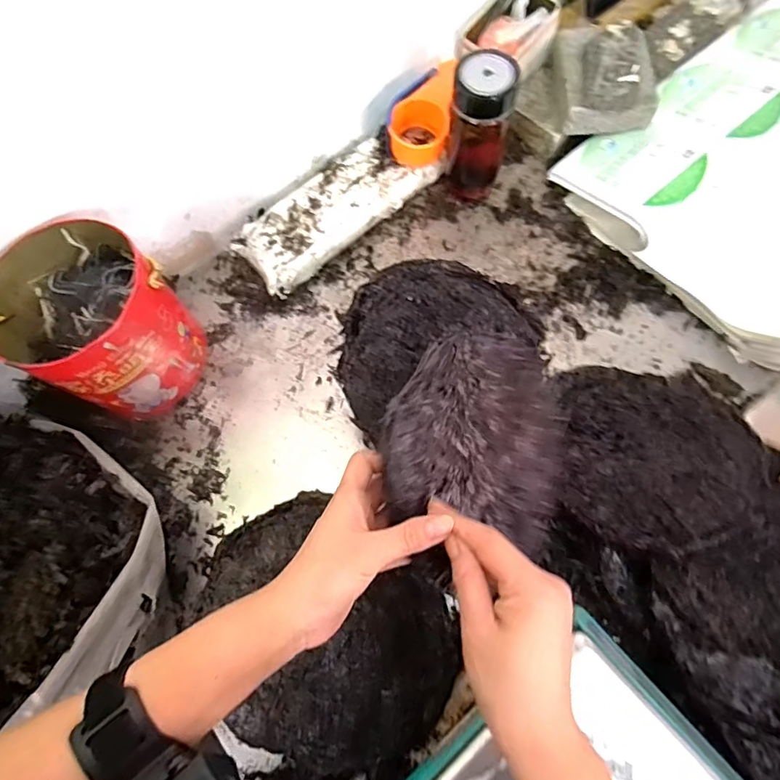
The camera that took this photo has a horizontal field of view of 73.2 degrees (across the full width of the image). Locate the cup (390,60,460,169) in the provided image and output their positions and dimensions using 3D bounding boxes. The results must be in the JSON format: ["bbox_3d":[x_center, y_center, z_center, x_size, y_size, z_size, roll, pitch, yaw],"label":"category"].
[{"bbox_3d":[0.044,-0.373,0.714,0.077,0.069,0.110,9,71,6],"label":"cup"}]

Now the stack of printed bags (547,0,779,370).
[{"bbox_3d":[0.534,-0.312,0.709,0.489,0.063,0.384,-38,73,-10],"label":"stack of printed bags"}]

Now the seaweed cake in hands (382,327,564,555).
[{"bbox_3d":[0.080,0.034,0.409,0.187,0.016,0.153,24,73,-34],"label":"seaweed cake in hands"}]

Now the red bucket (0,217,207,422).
[{"bbox_3d":[-0.326,-0.069,0.605,0.162,0.178,0.157,-1,71,2],"label":"red bucket"}]

